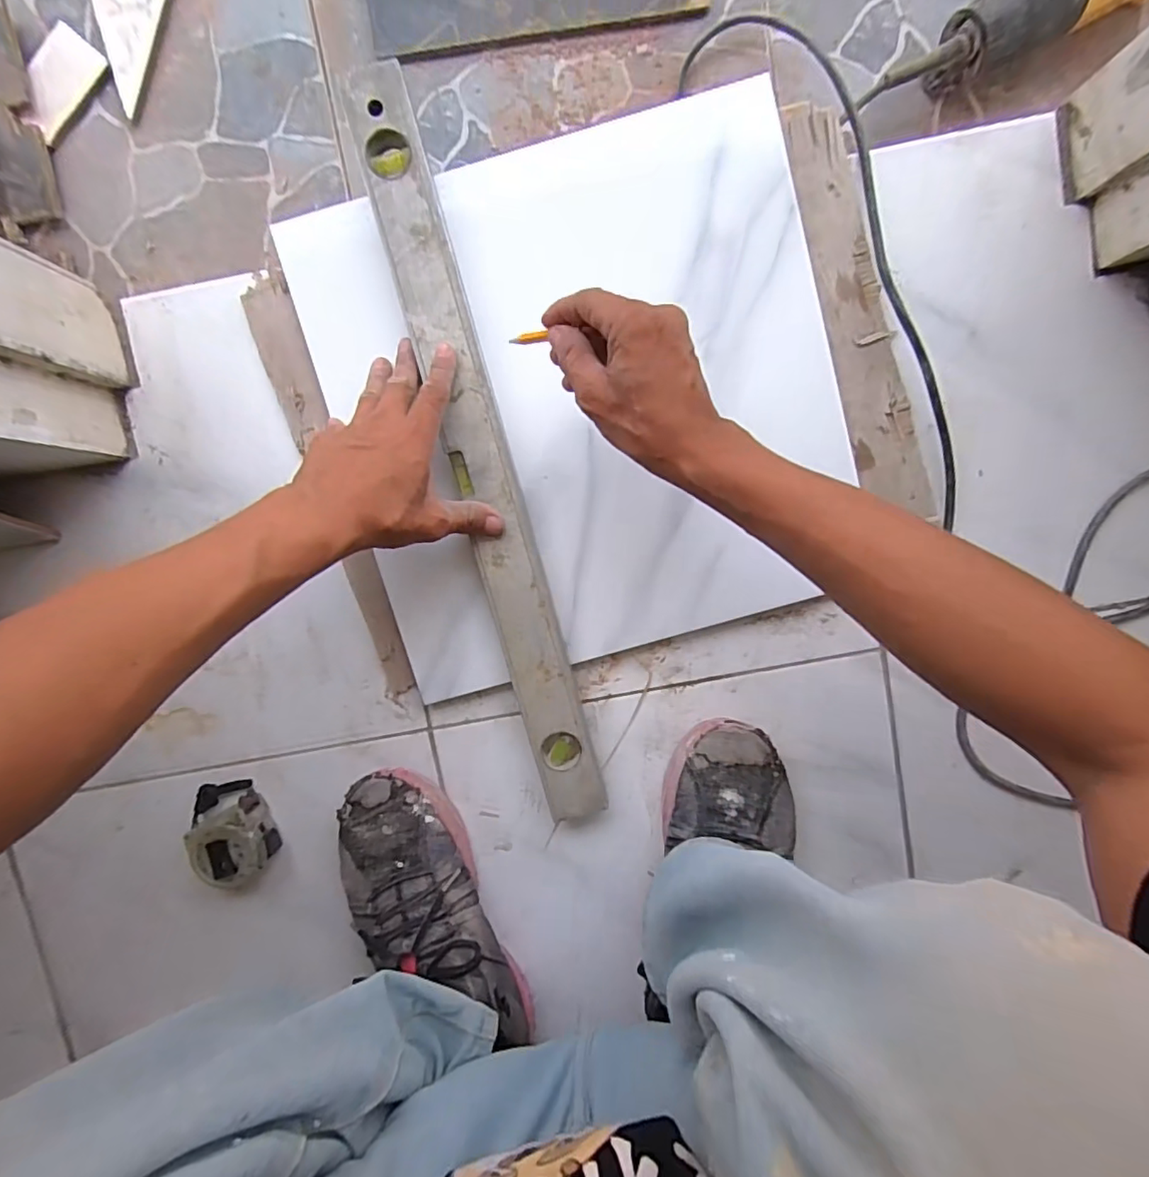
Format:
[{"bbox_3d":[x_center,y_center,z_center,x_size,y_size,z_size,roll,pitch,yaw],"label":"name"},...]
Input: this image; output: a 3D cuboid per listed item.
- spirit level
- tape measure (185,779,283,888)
[{"bbox_3d":[-0.070,-0.089,0.450,0.053,0.026,0.570,-15,97,2],"label":"spirit level"},{"bbox_3d":[-0.296,0.211,0.494,0.059,0.044,0.079,-15,97,2],"label":"tape measure"}]

